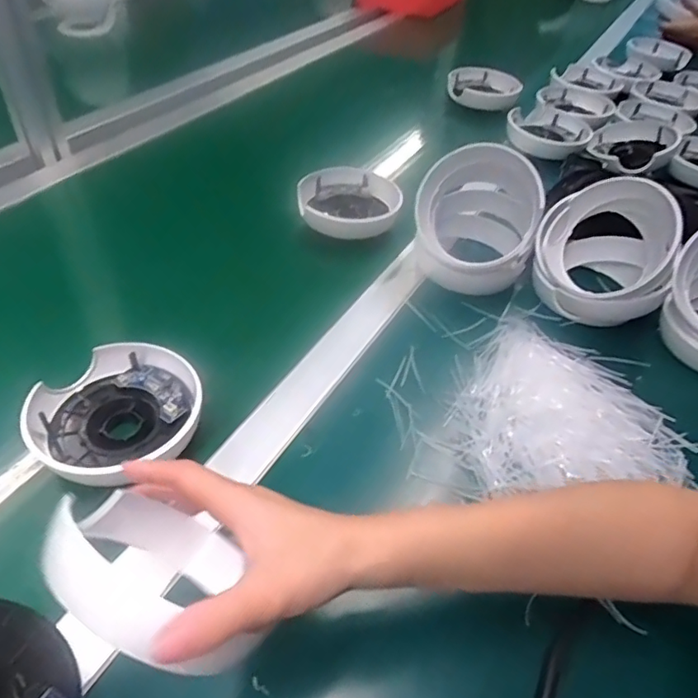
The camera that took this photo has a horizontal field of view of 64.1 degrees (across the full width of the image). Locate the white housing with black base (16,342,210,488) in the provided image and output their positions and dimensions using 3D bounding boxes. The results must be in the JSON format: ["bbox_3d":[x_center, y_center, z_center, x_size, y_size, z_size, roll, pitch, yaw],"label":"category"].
[{"bbox_3d":[-0.171,0.045,0.416,0.116,0.031,0.107,3,45,-3],"label":"white housing with black base"}]

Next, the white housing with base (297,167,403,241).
[{"bbox_3d":[-0.007,-0.165,0.640,0.107,0.039,0.106,3,45,-3],"label":"white housing with base"}]

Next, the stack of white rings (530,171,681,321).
[{"bbox_3d":[0.251,-0.099,0.546,0.126,0.115,0.117,19,46,11],"label":"stack of white rings"}]

